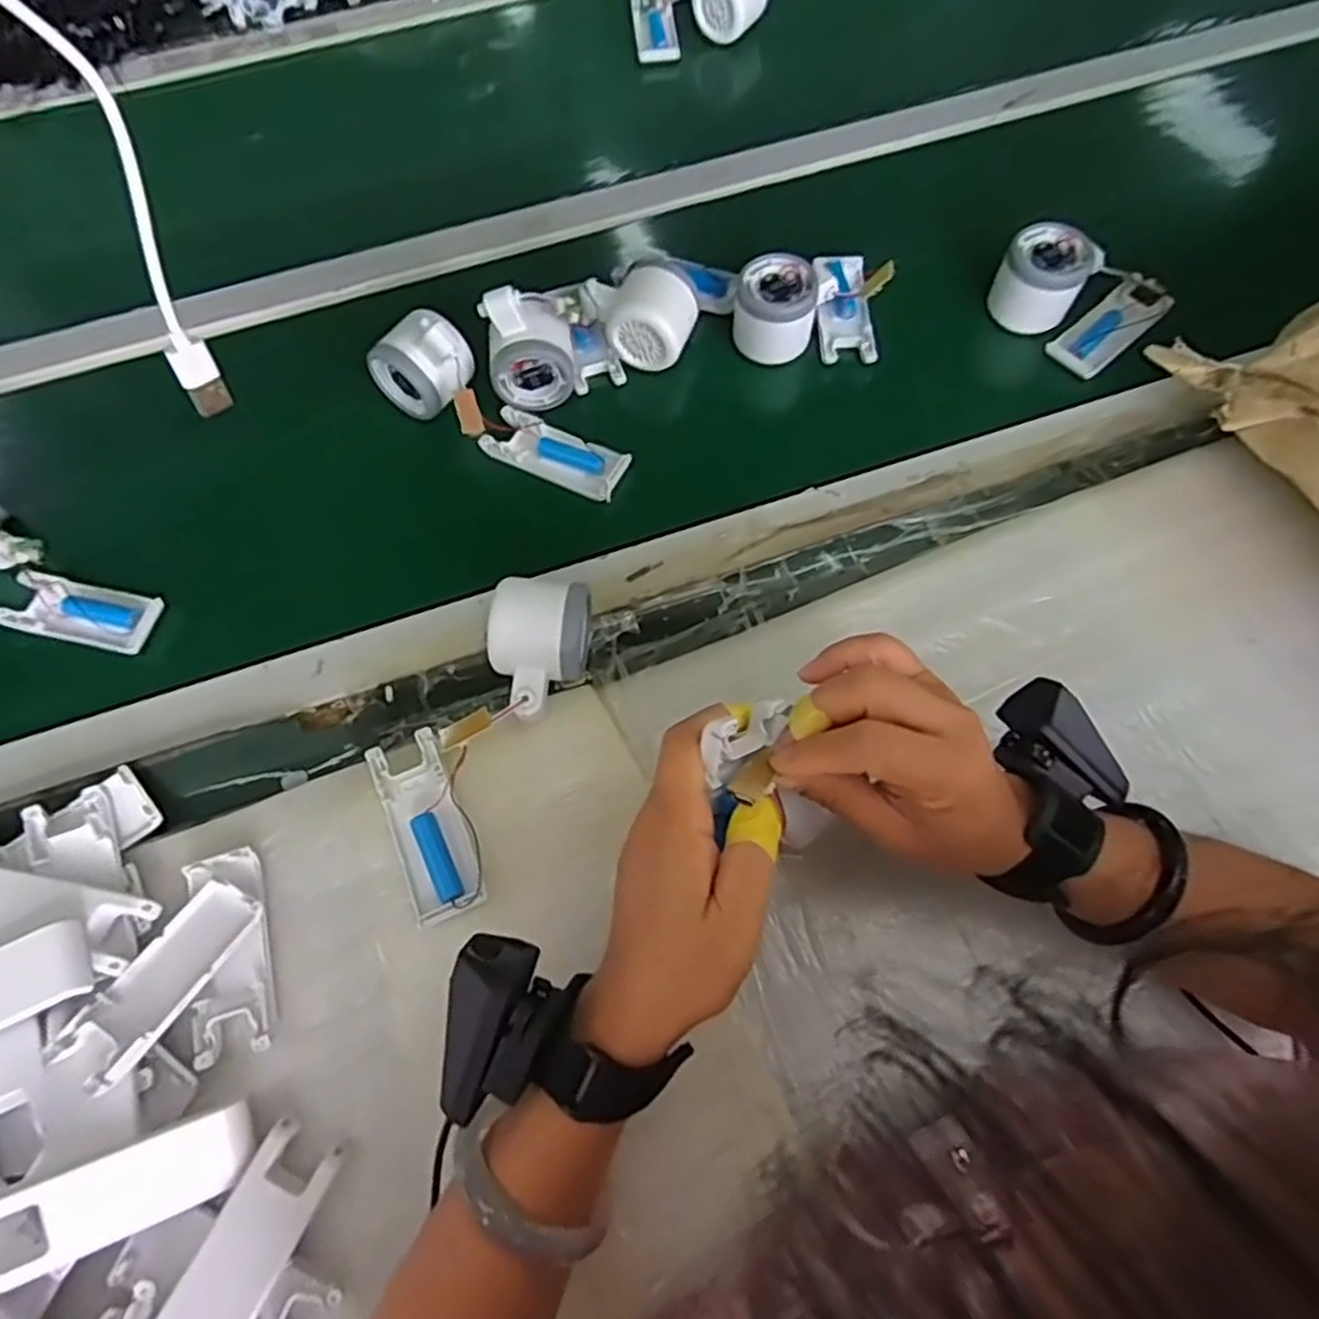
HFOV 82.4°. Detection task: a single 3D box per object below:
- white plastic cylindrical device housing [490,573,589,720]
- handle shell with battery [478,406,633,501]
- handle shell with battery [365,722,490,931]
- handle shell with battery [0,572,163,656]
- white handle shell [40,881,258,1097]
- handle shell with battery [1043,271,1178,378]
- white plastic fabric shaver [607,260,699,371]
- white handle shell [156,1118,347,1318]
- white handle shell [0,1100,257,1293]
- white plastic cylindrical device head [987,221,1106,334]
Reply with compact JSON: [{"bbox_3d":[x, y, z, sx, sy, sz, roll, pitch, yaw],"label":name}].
[{"bbox_3d":[-0.073,-0.005,0.450,0.055,0.052,0.080,7,68,3],"label":"white plastic cylindrical device housing"},{"bbox_3d":[-0.074,-0.147,0.539,0.106,0.014,0.040,26,70,11],"label":"handle shell with battery"},{"bbox_3d":[-0.131,0.093,0.423,0.040,0.014,0.103,-23,69,-9],"label":"handle shell with battery"},{"bbox_3d":[-0.387,-0.032,0.499,0.104,0.012,0.041,11,68,5],"label":"handle shell with battery"},{"bbox_3d":[-0.258,0.163,0.389,0.041,0.014,0.099,27,54,11],"label":"white handle shell"},{"bbox_3d":[0.340,-0.250,0.569,0.100,0.027,0.042,-37,72,-14],"label":"handle shell with battery"},{"bbox_3d":[-0.002,-0.251,0.552,0.059,0.048,0.055,25,70,10],"label":"white plastic fabric shaver"},{"bbox_3d":[-0.191,0.275,0.347,0.040,0.015,0.100,23,56,7],"label":"white handle shell"},{"bbox_3d":[-0.243,0.243,0.346,0.099,0.015,0.035,-12,66,-31],"label":"white handle shell"},{"bbox_3d":[0.286,-0.284,0.566,0.061,0.058,0.053,32,71,12],"label":"white plastic cylindrical device head"}]

